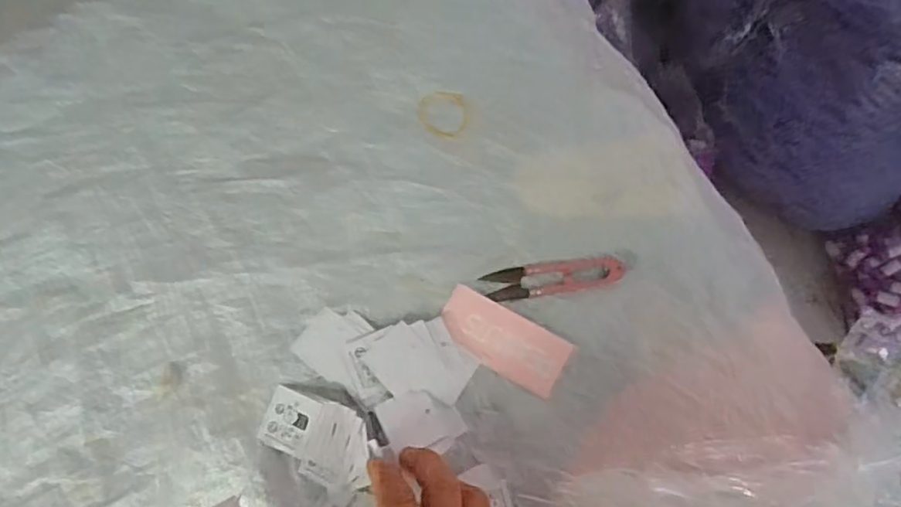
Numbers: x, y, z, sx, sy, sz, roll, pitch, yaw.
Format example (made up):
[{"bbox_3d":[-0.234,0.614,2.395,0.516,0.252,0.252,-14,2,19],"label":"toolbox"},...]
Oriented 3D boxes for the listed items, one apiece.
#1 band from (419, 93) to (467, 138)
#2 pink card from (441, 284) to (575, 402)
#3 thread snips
[{"bbox_3d":[-0.006,-0.107,0.466,0.037,0.004,0.037,2,80,-2],"label":"band"},{"bbox_3d":[0.038,0.063,0.443,0.095,0.004,0.044,29,81,9],"label":"pink card"},{"bbox_3d":[0.076,0.018,0.449,0.100,0.012,0.025,-7,81,-3],"label":"thread snips"}]

